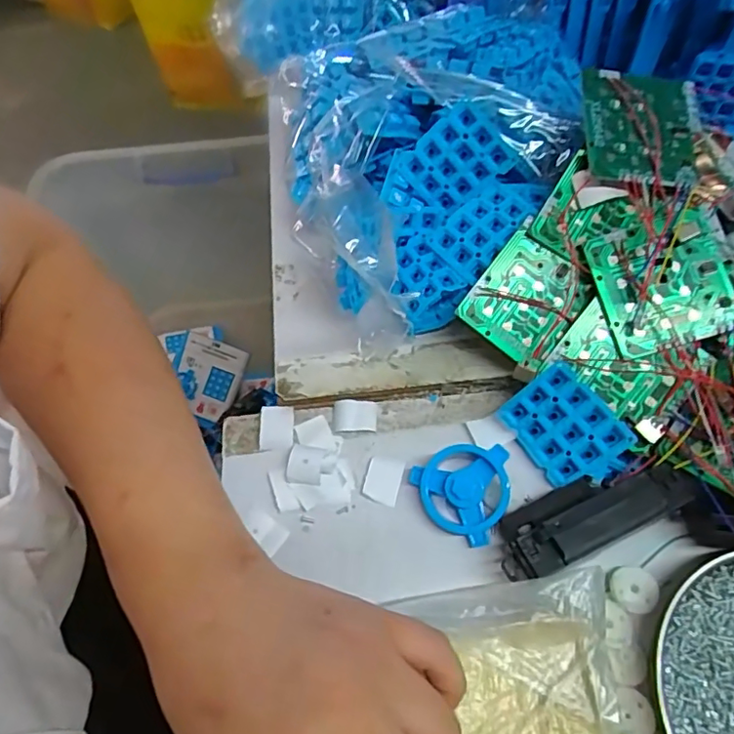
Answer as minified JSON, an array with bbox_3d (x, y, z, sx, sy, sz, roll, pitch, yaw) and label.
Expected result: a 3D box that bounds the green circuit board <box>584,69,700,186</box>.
[{"bbox_3d":[0.159,-0.137,0.328,0.070,0.005,0.069,6,76,-7],"label":"green circuit board"}]

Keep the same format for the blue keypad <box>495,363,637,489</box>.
[{"bbox_3d":[0.110,0.035,0.320,0.050,0.006,0.060,-46,74,23],"label":"blue keypad"}]

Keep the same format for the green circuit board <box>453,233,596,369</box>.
[{"bbox_3d":[0.093,-0.039,0.333,0.057,0.004,0.065,38,87,1],"label":"green circuit board"}]

